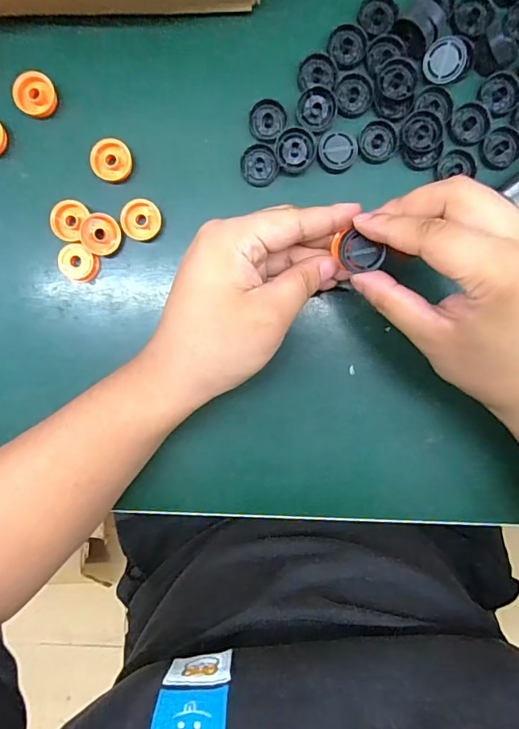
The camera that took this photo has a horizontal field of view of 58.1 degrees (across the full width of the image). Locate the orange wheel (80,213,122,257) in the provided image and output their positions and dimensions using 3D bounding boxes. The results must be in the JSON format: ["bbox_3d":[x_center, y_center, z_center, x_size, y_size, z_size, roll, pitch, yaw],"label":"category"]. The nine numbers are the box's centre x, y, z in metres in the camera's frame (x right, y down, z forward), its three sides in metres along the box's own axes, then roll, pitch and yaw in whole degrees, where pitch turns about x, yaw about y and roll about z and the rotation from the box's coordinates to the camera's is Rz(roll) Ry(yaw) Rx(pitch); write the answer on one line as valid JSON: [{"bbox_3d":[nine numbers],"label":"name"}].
[{"bbox_3d":[-0.103,-0.085,0.305,0.025,0.004,0.026,13,105,-23],"label":"orange wheel"}]

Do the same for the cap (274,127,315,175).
[{"bbox_3d":[0.023,-0.138,0.302,0.025,0.008,0.027,0,93,1],"label":"cap"}]

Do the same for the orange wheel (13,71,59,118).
[{"bbox_3d":[-0.144,-0.174,0.302,0.025,0.009,0.026,0,93,1],"label":"orange wheel"}]

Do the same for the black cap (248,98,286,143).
[{"bbox_3d":[0.005,-0.159,0.305,0.023,0.005,0.025,0,93,1],"label":"black cap"}]

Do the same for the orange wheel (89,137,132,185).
[{"bbox_3d":[-0.096,-0.133,0.306,0.024,0.013,0.025,0,93,1],"label":"orange wheel"}]

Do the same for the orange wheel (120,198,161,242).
[{"bbox_3d":[-0.078,-0.095,0.310,0.024,0.012,0.026,0,93,1],"label":"orange wheel"}]

